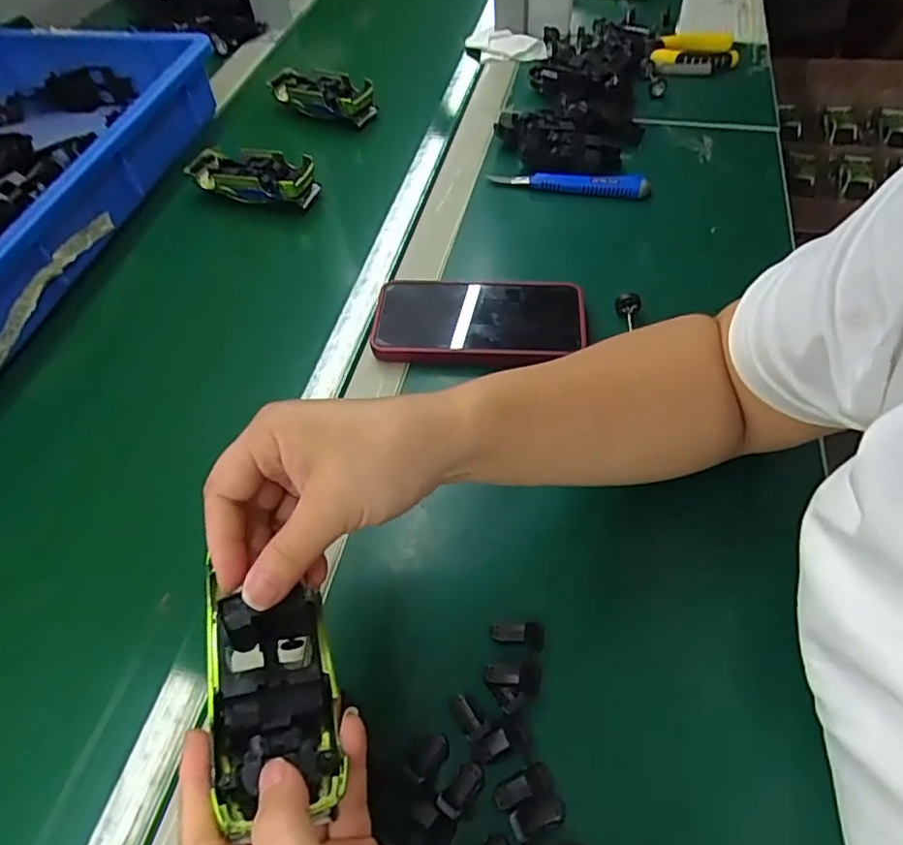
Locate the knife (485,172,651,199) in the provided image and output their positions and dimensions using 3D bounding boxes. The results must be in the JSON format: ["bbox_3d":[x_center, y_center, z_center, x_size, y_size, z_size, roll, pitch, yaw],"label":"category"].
[{"bbox_3d":[0.116,-0.236,0.592,0.154,0.017,0.022,3,54,8],"label":"knife"}]

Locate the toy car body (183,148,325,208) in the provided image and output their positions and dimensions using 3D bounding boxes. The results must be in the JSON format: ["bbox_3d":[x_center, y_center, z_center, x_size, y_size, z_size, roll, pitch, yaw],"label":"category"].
[{"bbox_3d":[-0.201,-0.252,0.607,0.128,0.027,0.054,11,55,13],"label":"toy car body"}]

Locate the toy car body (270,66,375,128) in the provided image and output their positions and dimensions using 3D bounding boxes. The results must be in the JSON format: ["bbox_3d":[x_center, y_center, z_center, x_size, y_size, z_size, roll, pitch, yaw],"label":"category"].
[{"bbox_3d":[-0.151,-0.381,0.697,0.137,0.042,0.048,21,58,19],"label":"toy car body"}]

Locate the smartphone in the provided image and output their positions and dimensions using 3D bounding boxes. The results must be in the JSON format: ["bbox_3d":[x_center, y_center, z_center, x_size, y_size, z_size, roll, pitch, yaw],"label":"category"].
[{"bbox_3d":[0.022,-0.082,0.477,0.164,0.011,0.080,3,57,5],"label":"smartphone"}]

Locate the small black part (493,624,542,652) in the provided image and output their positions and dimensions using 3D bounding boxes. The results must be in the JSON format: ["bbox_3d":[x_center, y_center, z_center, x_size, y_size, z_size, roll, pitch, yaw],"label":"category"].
[{"bbox_3d":[0.037,0.121,0.340,0.031,0.004,0.013,7,54,10],"label":"small black part"}]

